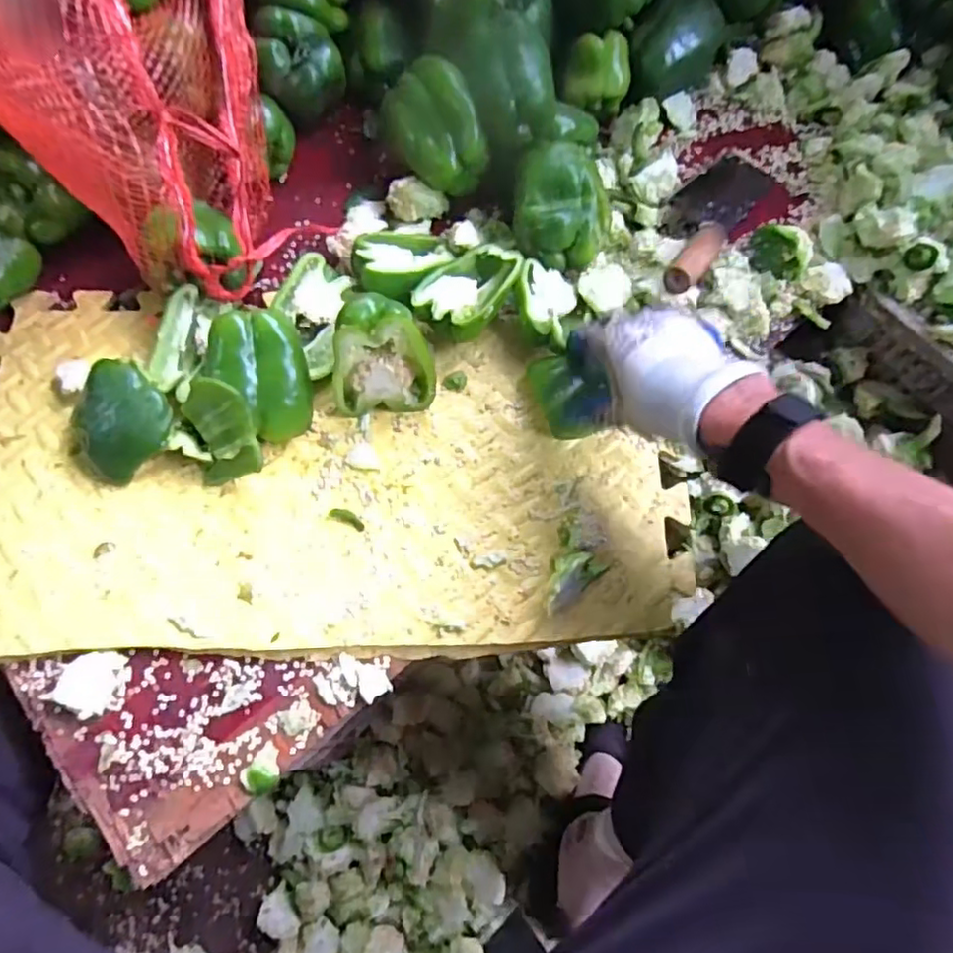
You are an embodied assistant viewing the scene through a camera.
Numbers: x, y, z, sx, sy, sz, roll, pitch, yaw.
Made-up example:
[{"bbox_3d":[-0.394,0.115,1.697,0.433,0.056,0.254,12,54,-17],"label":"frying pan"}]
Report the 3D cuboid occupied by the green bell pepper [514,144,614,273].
[{"bbox_3d":[0.072,-0.228,0.533,0.083,0.059,0.093,7,70,2],"label":"green bell pepper"}]

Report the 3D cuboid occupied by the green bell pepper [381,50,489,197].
[{"bbox_3d":[-0.039,-0.307,0.554,0.067,0.077,0.103,-23,72,-8],"label":"green bell pepper"}]

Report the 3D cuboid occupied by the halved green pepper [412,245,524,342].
[{"bbox_3d":[-0.006,-0.153,0.523,0.067,0.038,0.087,37,74,12],"label":"halved green pepper"}]

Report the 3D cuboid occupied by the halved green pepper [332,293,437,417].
[{"bbox_3d":[-0.078,-0.091,0.476,0.087,0.090,0.050,-7,70,-3],"label":"halved green pepper"}]

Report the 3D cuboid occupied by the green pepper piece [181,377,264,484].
[{"bbox_3d":[-0.194,-0.033,0.471,0.053,0.061,0.068,-13,71,-5],"label":"green pepper piece"}]

